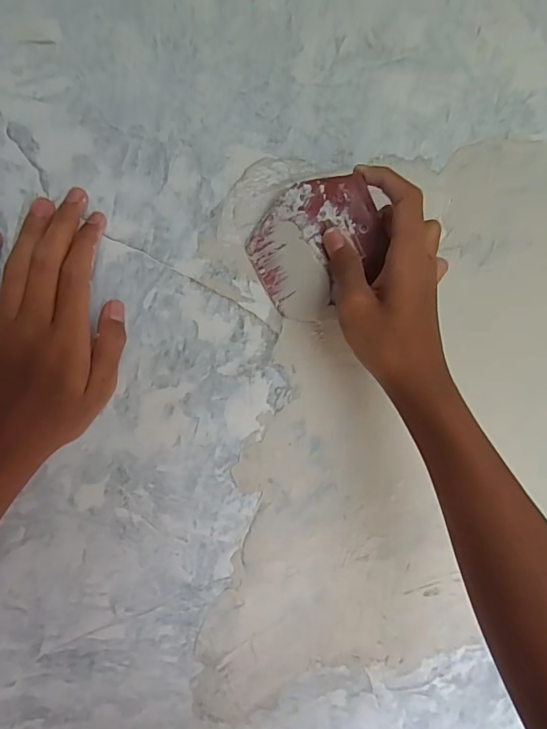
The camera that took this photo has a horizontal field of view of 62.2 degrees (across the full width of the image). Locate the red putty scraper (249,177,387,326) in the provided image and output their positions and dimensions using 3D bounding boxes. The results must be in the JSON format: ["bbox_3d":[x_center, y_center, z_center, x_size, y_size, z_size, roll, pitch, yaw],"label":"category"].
[{"bbox_3d":[0.034,-0.081,0.329,0.094,0.090,0.005,-28,20,16],"label":"red putty scraper"}]

